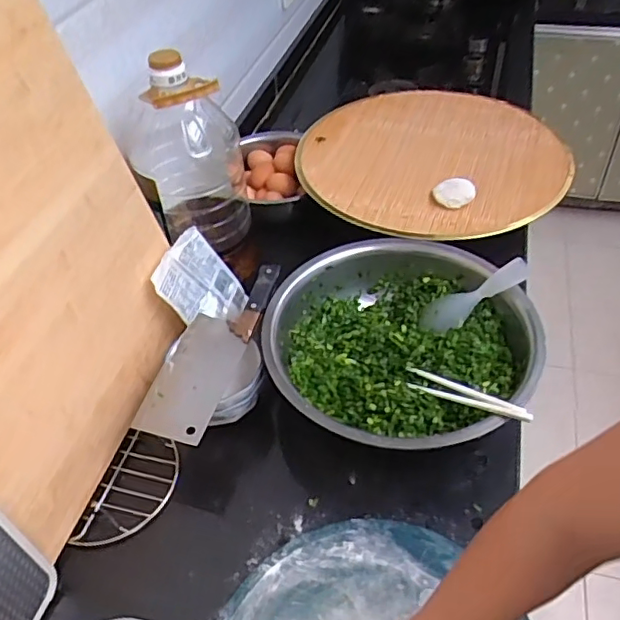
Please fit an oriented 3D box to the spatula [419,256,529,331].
[{"bbox_3d":[0.224,-0.018,0.806,0.159,0.019,0.053,-33,39,25],"label":"spatula"}]

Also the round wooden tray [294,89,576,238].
[{"bbox_3d":[0.209,-0.272,1.015,0.441,0.036,0.414,-3,45,3],"label":"round wooden tray"}]

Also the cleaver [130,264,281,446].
[{"bbox_3d":[-0.127,0.041,0.755,0.091,0.029,0.277,12,48,16],"label":"cleaver"}]

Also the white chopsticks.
[{"bbox_3d":[0.181,0.101,0.688,0.033,0.016,0.168,-38,34,-28],"label":"white chopsticks"}]

